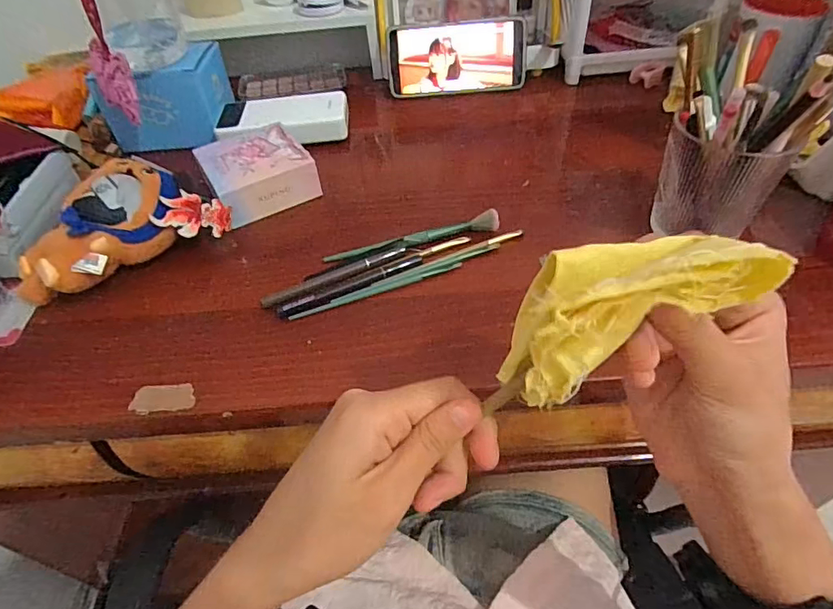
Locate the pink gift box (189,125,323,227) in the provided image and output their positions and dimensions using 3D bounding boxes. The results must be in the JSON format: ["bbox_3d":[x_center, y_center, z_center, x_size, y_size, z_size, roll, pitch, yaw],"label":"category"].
[{"bbox_3d":[-0.159,-0.132,0.494,0.093,0.041,0.096,-29,52,-20],"label":"pink gift box"}]

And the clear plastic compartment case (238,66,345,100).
[{"bbox_3d":[-0.163,-0.293,0.655,0.138,0.014,0.062,-9,48,-4],"label":"clear plastic compartment case"}]

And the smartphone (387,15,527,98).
[{"bbox_3d":[0.050,-0.302,0.606,0.166,0.080,0.006,-4,29,0],"label":"smartphone"}]

